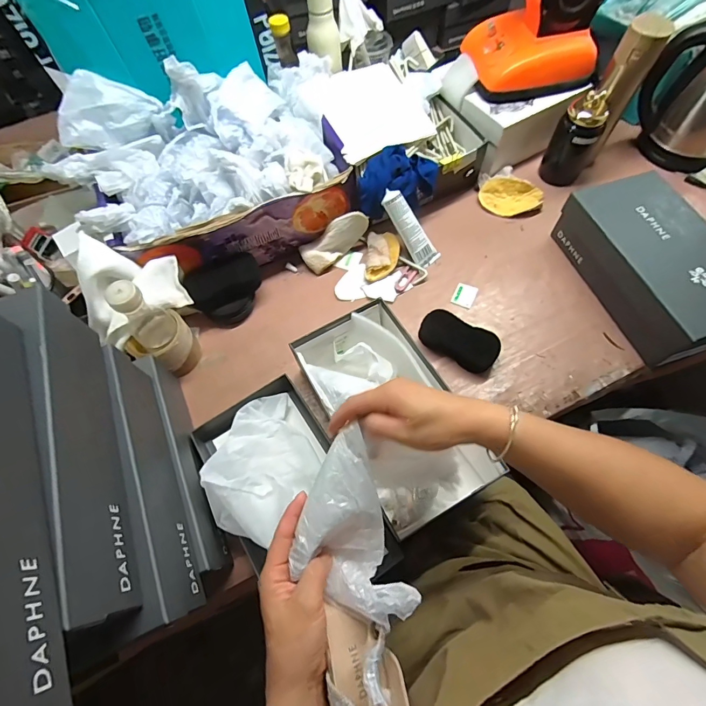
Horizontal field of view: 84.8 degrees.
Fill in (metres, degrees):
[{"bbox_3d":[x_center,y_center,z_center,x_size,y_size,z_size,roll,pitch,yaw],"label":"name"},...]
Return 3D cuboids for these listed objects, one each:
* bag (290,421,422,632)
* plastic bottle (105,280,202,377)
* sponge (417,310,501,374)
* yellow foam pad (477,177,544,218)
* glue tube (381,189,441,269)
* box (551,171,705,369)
[{"bbox_3d":[-0.009,0.157,0.358,0.093,0.048,0.159,-12,80,-3],"label":"bag"},{"bbox_3d":[-0.290,-0.037,0.573,0.062,0.189,0.069,37,72,18],"label":"plastic bottle"},{"bbox_3d":[0.170,-0.019,0.626,0.125,0.037,0.059,29,69,15],"label":"sponge"},{"bbox_3d":[0.311,-0.305,0.757,0.119,0.037,0.071,1,65,3],"label":"yellow foam pad"},{"bbox_3d":[0.101,-0.218,0.682,0.046,0.017,0.144,-42,109,-16],"label":"glue tube"},{"bbox_3d":[0.484,-0.142,0.626,0.152,0.116,0.296,-17,65,-5],"label":"box"}]

